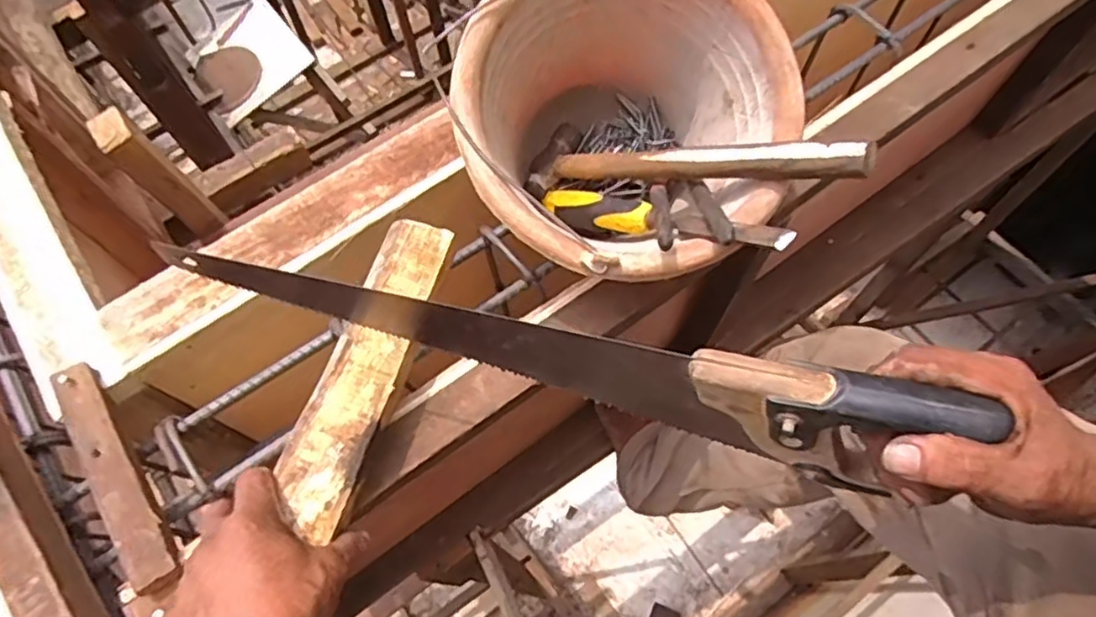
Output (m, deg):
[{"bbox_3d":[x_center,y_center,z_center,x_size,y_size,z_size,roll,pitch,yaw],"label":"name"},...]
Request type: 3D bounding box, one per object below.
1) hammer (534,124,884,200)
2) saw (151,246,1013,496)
[{"bbox_3d":[0.103,-0.117,0.522,0.280,0.023,0.066,9,62,38],"label":"hammer"},{"bbox_3d":[-0.001,0.032,0.397,0.435,0.105,0.029,13,66,11],"label":"saw"}]

